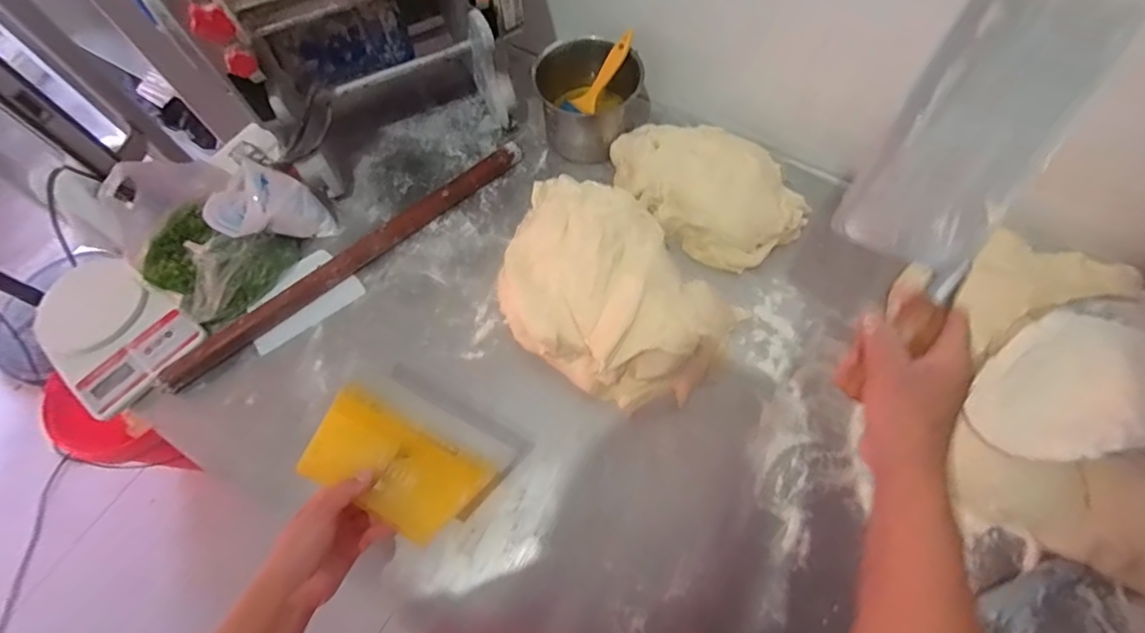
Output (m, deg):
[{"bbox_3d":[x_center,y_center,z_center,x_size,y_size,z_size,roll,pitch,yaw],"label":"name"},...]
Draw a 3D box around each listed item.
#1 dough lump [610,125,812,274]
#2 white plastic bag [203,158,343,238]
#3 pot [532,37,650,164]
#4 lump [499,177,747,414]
[{"bbox_3d":[0.186,-0.186,0.710,0.169,0.077,0.265,-43,71,-14],"label":"dough lump"},{"bbox_3d":[-0.413,-0.141,0.696,0.067,0.138,0.121,40,74,18],"label":"white plastic bag"},{"bbox_3d":[0.026,-0.319,0.761,0.163,0.108,0.130,10,67,8],"label":"pot"},{"bbox_3d":[0.044,-0.022,0.617,0.282,0.124,0.203,30,71,15],"label":"lump"}]

